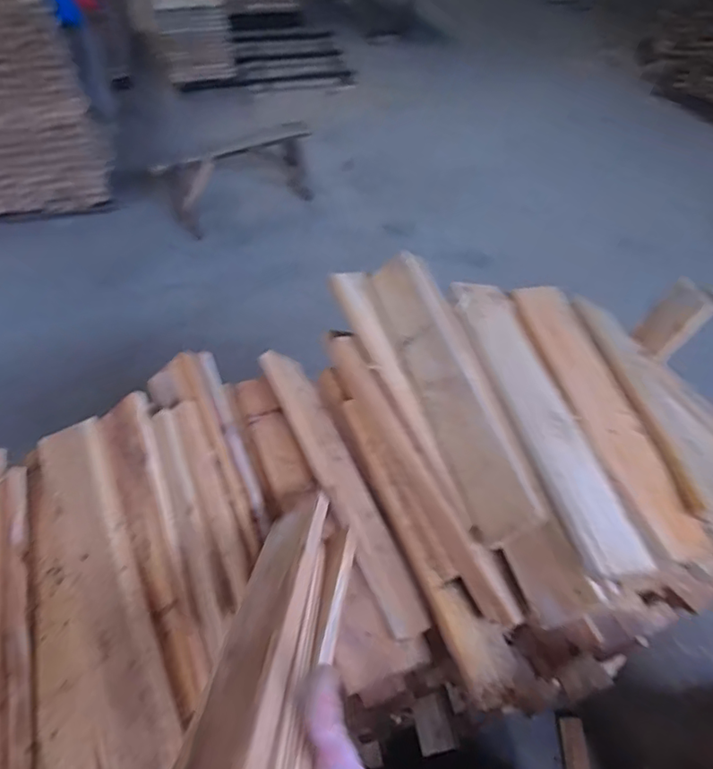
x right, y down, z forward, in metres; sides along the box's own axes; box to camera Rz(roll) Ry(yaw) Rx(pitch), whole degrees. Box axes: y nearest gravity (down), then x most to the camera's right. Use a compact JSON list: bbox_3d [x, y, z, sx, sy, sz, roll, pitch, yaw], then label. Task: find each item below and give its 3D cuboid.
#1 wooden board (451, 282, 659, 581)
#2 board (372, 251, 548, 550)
[{"bbox_3d":[0.253,0.026,0.774,0.106,0.032,0.490,-7,51,-8],"label":"wooden board"},{"bbox_3d":[0.135,-0.007,0.827,0.100,0.033,0.487,-35,54,23],"label":"board"}]

